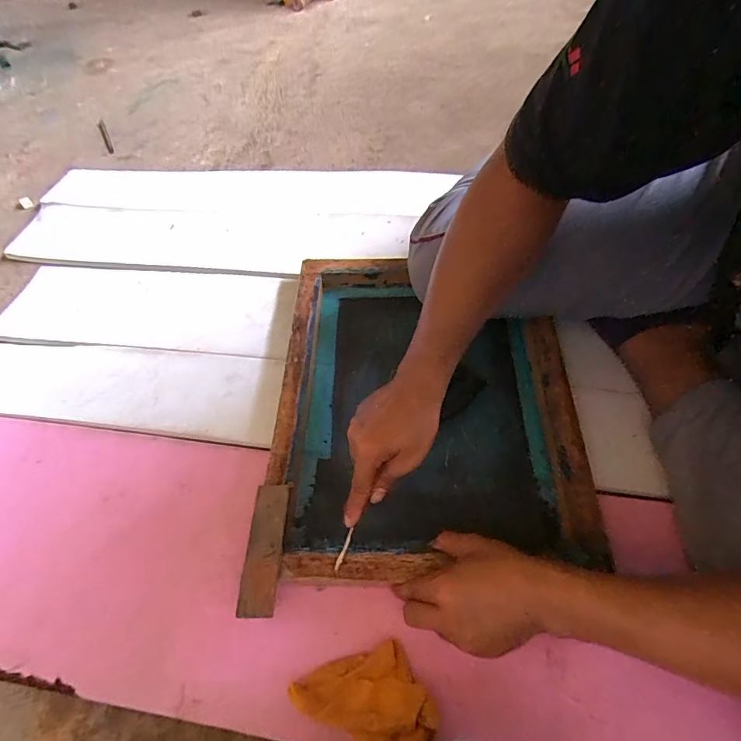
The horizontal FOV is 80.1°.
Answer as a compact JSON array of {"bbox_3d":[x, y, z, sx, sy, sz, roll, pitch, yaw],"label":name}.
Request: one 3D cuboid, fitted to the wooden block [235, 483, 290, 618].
[{"bbox_3d":[-0.110,0.183,0.459,0.037,0.009,0.128,0,57,4],"label":"wooden block"}]

